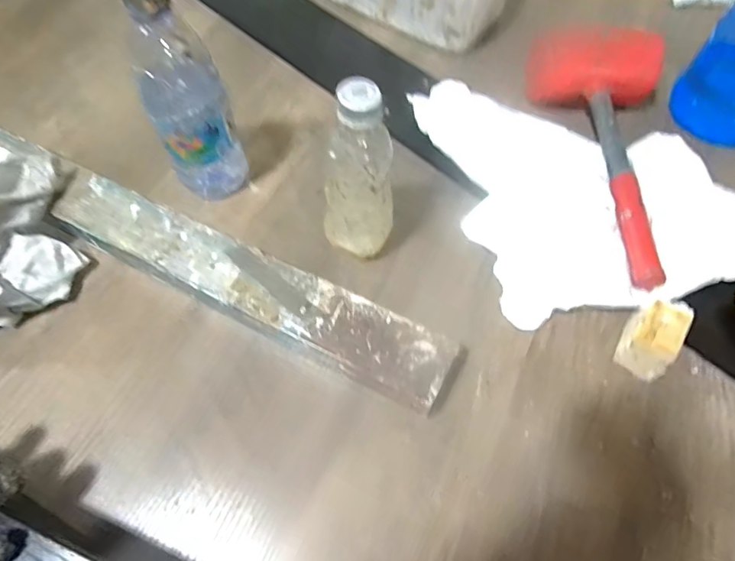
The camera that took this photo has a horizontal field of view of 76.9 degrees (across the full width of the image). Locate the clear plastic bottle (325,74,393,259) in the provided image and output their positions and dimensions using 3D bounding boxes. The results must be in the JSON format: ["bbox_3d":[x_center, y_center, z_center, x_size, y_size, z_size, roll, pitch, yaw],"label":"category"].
[{"bbox_3d":[-0.009,-0.074,0.376,0.059,0.167,0.046,2,61,1],"label":"clear plastic bottle"}]

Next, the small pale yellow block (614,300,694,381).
[{"bbox_3d":[0.231,0.046,0.378,0.031,0.048,0.059,25,64,13],"label":"small pale yellow block"}]

